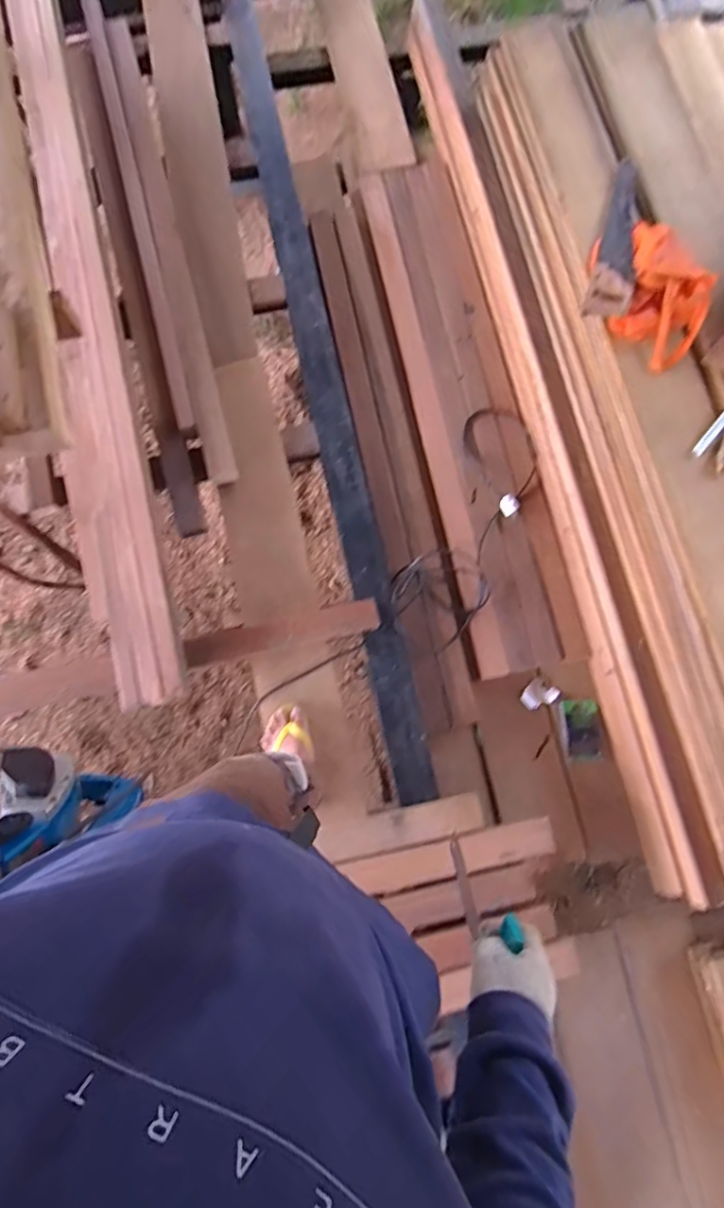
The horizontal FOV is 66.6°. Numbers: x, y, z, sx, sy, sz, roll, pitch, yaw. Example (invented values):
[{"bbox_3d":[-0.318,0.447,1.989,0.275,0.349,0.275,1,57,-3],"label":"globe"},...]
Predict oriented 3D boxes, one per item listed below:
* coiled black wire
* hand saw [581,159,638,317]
[{"bbox_3d":[0.291,-0.229,1.436,0.233,0.124,0.691,25,79,5],"label":"coiled black wire"},{"bbox_3d":[0.630,-0.897,1.328,0.092,0.045,0.469,16,78,3],"label":"hand saw"}]

